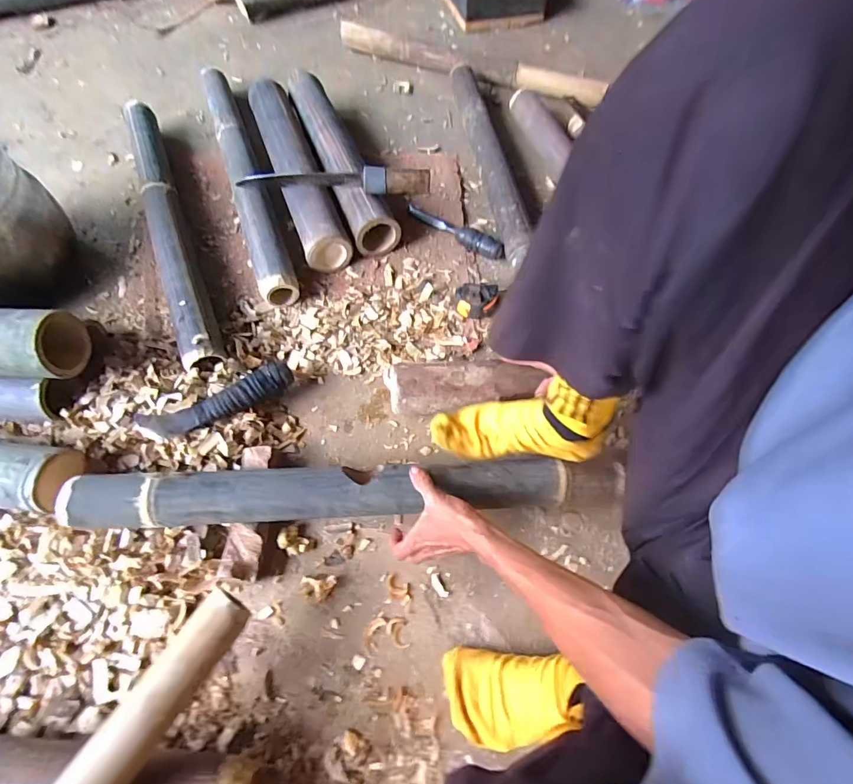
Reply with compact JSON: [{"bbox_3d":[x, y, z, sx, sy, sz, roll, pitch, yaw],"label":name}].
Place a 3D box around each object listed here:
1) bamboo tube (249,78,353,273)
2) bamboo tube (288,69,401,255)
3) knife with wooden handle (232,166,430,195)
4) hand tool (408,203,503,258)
[{"bbox_3d":[-0.243,-0.417,0.804,0.078,0.083,0.465,-19,67,-12],"label":"bamboo tube"},{"bbox_3d":[-0.172,-0.457,0.831,0.080,0.083,0.465,-20,67,-12],"label":"bamboo tube"},{"bbox_3d":[-0.154,-0.356,0.716,0.316,0.053,0.023,6,64,0],"label":"knife with wooden handle"},{"bbox_3d":[0.053,-0.302,0.796,0.206,0.039,0.025,35,68,13],"label":"hand tool"}]

